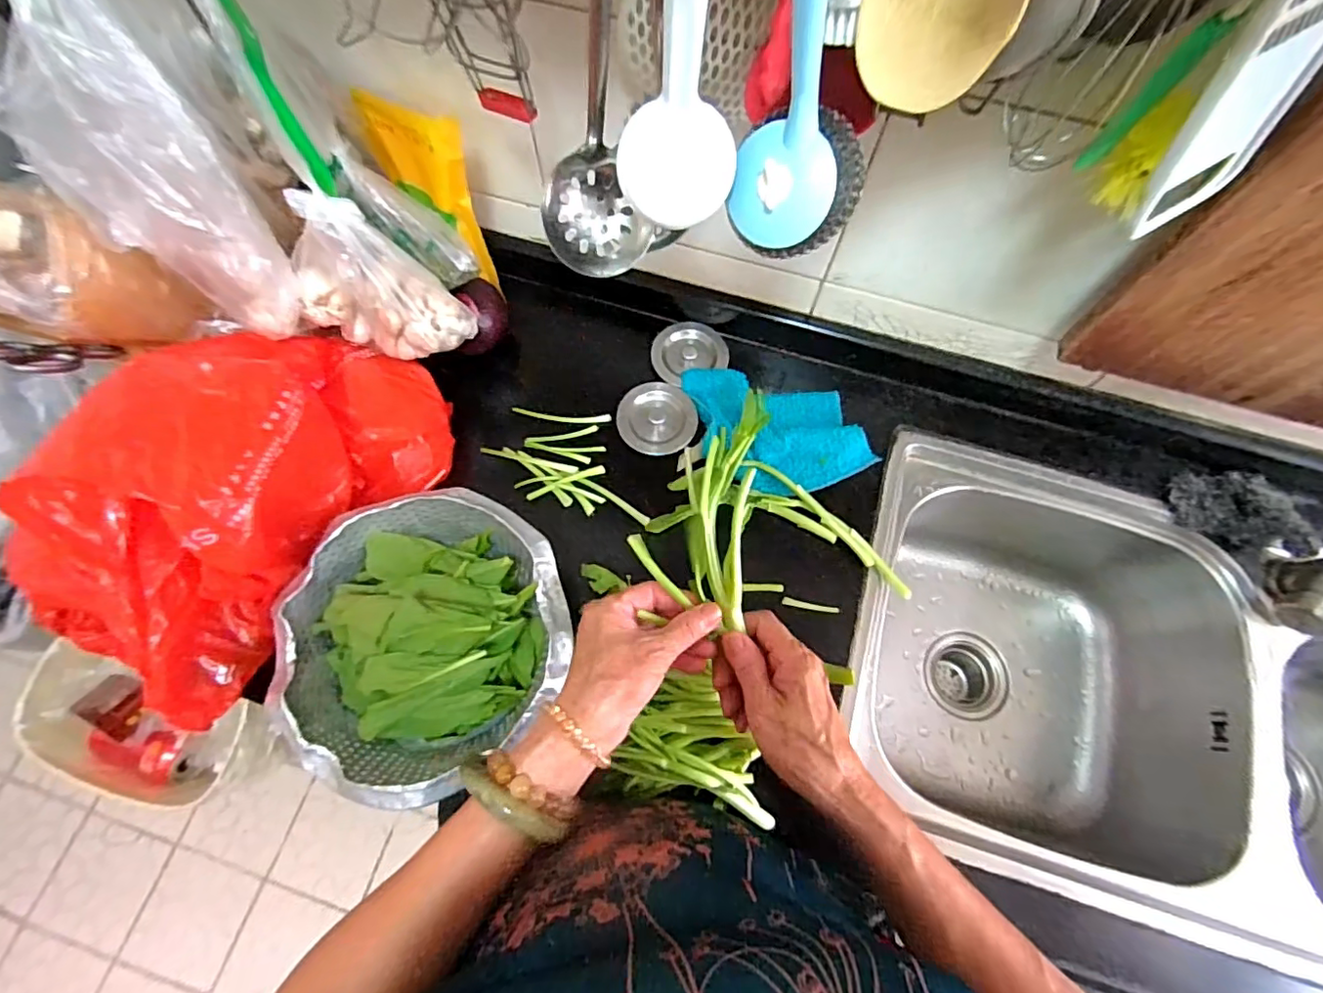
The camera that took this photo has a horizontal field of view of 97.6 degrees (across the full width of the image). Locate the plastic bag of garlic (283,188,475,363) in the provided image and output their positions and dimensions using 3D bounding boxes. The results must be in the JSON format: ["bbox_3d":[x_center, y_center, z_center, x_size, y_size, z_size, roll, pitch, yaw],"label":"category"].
[{"bbox_3d":[-0.239,-0.182,0.495,0.130,0.123,0.058,8,70,2],"label":"plastic bag of garlic"}]

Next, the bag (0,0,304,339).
[{"bbox_3d":[-0.350,-0.251,0.397,0.110,0.287,0.102,4,46,1],"label":"bag"}]

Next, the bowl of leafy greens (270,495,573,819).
[{"bbox_3d":[-0.202,0.110,0.492,0.212,0.098,0.237,42,75,13],"label":"bowl of leafy greens"}]

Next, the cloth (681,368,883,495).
[{"bbox_3d":[0.125,-0.085,0.636,0.162,0.022,0.176,-22,72,-8],"label":"cloth"}]

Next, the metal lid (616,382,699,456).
[{"bbox_3d":[-0.004,-0.085,0.626,0.083,0.016,0.076,0,70,-1],"label":"metal lid"}]

